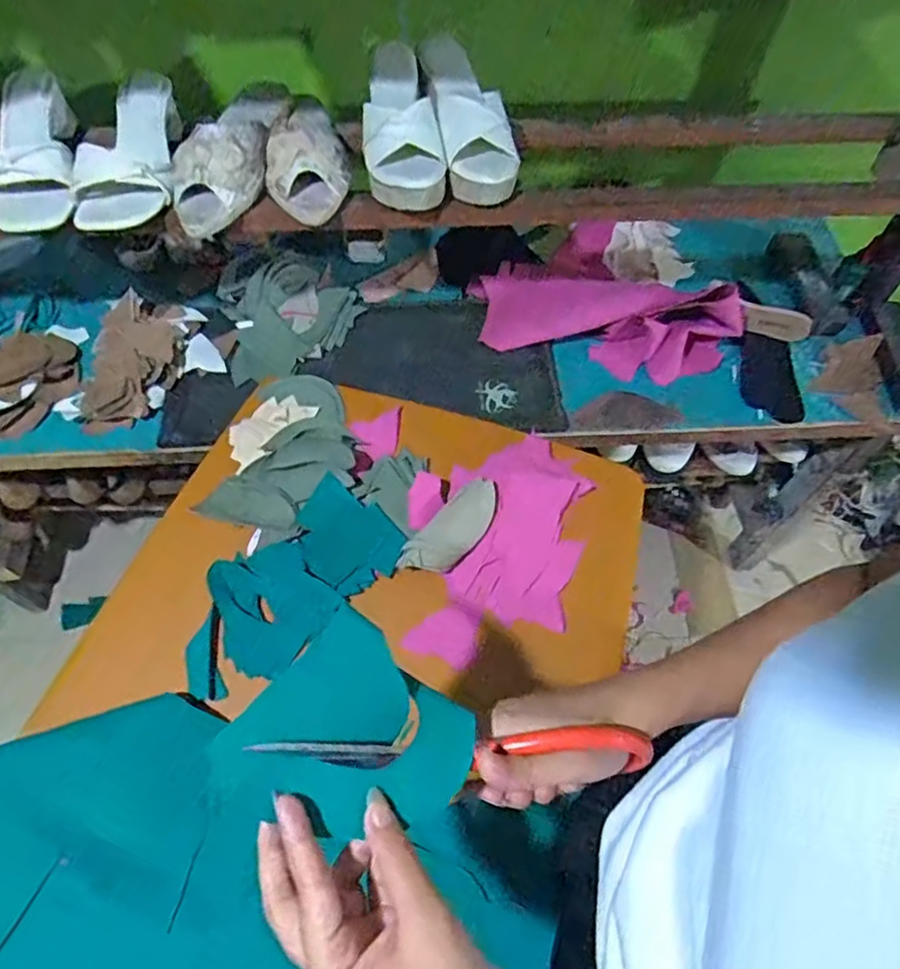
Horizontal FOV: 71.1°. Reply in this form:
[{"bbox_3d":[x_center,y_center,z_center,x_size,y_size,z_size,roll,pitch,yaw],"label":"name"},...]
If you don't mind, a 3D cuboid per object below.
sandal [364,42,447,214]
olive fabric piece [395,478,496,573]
[{"bbox_3d":[-0.054,-0.392,0.696,0.082,0.062,0.189,-6,60,-4],"label":"sandal"},{"bbox_3d":[0.006,0.043,0.625,0.124,0.017,0.046,-41,68,-21],"label":"olive fabric piece"}]

